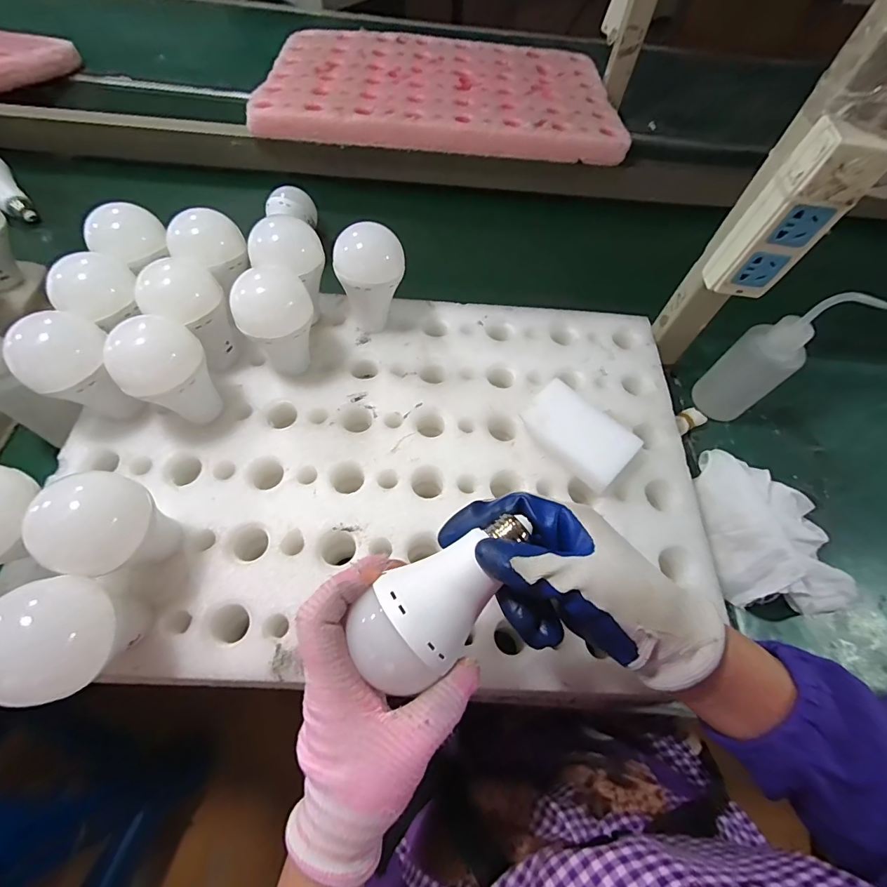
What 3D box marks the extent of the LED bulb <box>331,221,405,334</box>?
[{"bbox_3d":[-0.069,-0.154,0.427,0.064,0.085,0.068,-13,64,-11],"label":"LED bulb"}]

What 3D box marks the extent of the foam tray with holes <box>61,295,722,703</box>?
[{"bbox_3d":[-0.033,0.006,0.387,0.511,0.028,0.366,4,62,-2],"label":"foam tray with holes"}]

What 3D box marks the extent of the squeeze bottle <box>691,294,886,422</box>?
[{"bbox_3d":[0.343,-0.090,0.463,0.070,0.163,0.066,-35,70,-20],"label":"squeeze bottle"}]

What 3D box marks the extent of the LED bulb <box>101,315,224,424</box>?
[{"bbox_3d":[-0.225,-0.056,0.363,0.061,0.084,0.058,2,62,-3],"label":"LED bulb"}]

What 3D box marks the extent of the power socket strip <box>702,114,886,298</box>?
[{"bbox_3d":[0.273,-0.177,0.346,0.053,0.126,0.031,5,62,-2],"label":"power socket strip"}]

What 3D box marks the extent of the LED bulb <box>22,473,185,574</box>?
[{"bbox_3d":[-0.226,0.061,0.302,0.058,0.087,0.062,2,62,-3],"label":"LED bulb"}]

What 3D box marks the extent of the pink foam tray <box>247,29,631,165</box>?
[{"bbox_3d":[0.003,-0.584,0.704,0.536,0.034,0.374,6,62,-1],"label":"pink foam tray"}]

